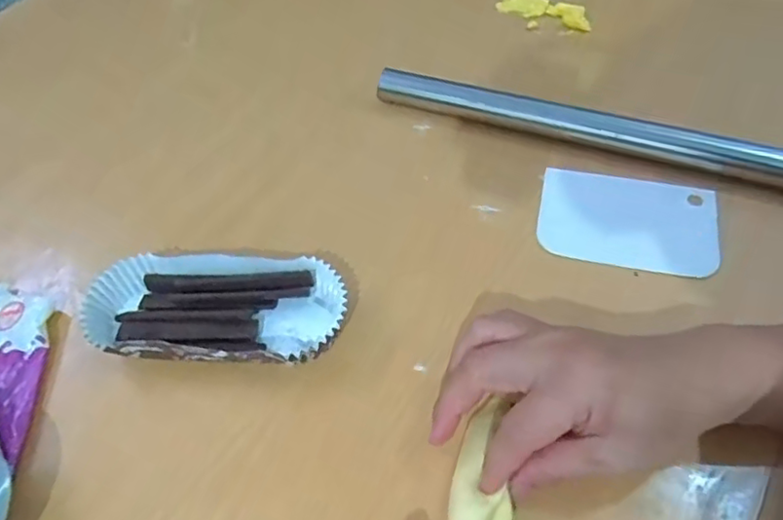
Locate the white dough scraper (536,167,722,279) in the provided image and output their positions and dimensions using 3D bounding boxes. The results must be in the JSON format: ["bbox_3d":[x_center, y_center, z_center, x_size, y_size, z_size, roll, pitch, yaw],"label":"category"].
[{"bbox_3d":[0.154,-0.026,0.401,0.111,0.004,0.071,10,56,11],"label":"white dough scraper"}]

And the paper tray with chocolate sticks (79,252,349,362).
[{"bbox_3d":[-0.103,0.029,0.365,0.149,0.025,0.059,1,55,5],"label":"paper tray with chocolate sticks"}]

